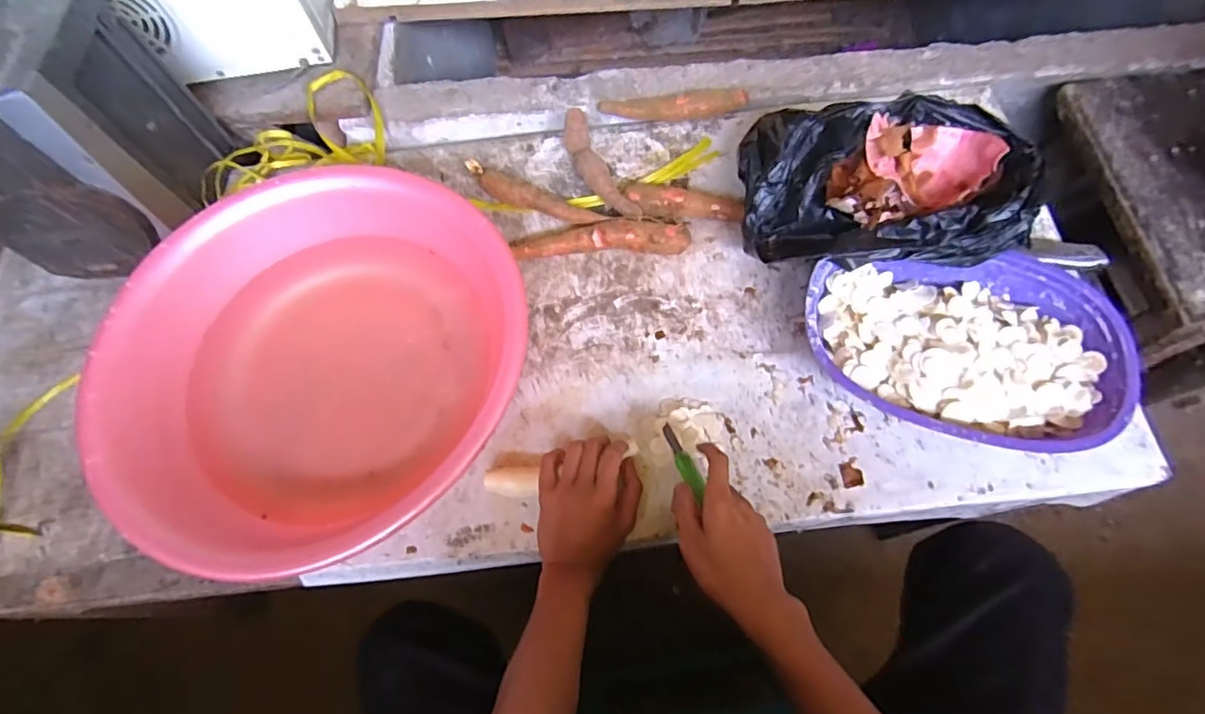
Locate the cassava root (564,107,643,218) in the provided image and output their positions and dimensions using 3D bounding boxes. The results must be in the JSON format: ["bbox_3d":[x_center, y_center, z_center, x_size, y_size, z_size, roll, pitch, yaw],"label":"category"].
[{"bbox_3d":[-0.008,-0.240,0.719,0.036,0.039,0.186,-23,70,-10],"label":"cassava root"}]

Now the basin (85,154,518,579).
[{"bbox_3d":[-0.290,-0.014,0.576,0.410,0.108,0.378,0,67,-1],"label":"basin"}]

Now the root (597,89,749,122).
[{"bbox_3d":[0.096,-0.343,0.755,0.196,0.031,0.034,2,67,0],"label":"root"}]

